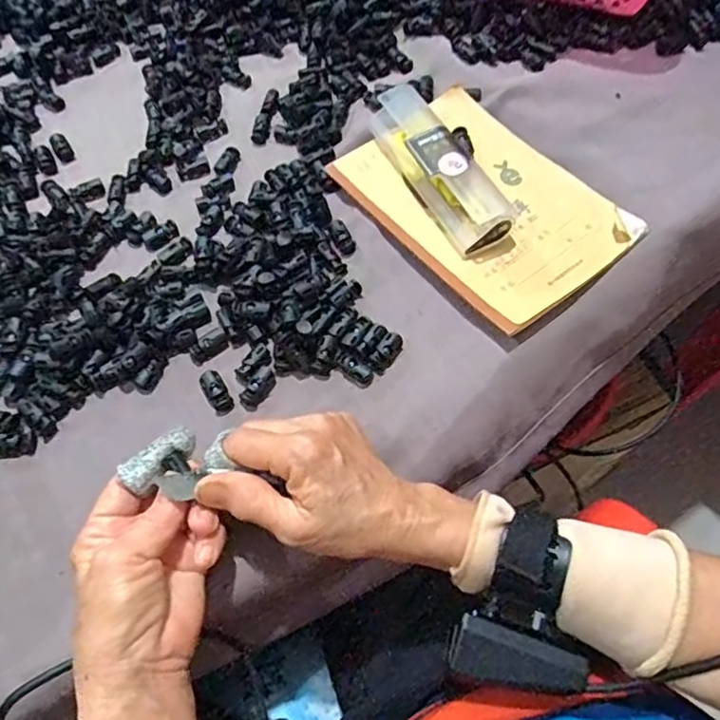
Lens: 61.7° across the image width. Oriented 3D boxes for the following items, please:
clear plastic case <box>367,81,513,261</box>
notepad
[{"bbox_3d":[0.059,-0.150,0.467,0.042,0.033,0.153,-24,64,-13],"label":"clear plastic case"},{"bbox_3d":[0.093,-0.125,0.471,0.143,0.017,0.209,-36,68,-15],"label":"notepad"}]

